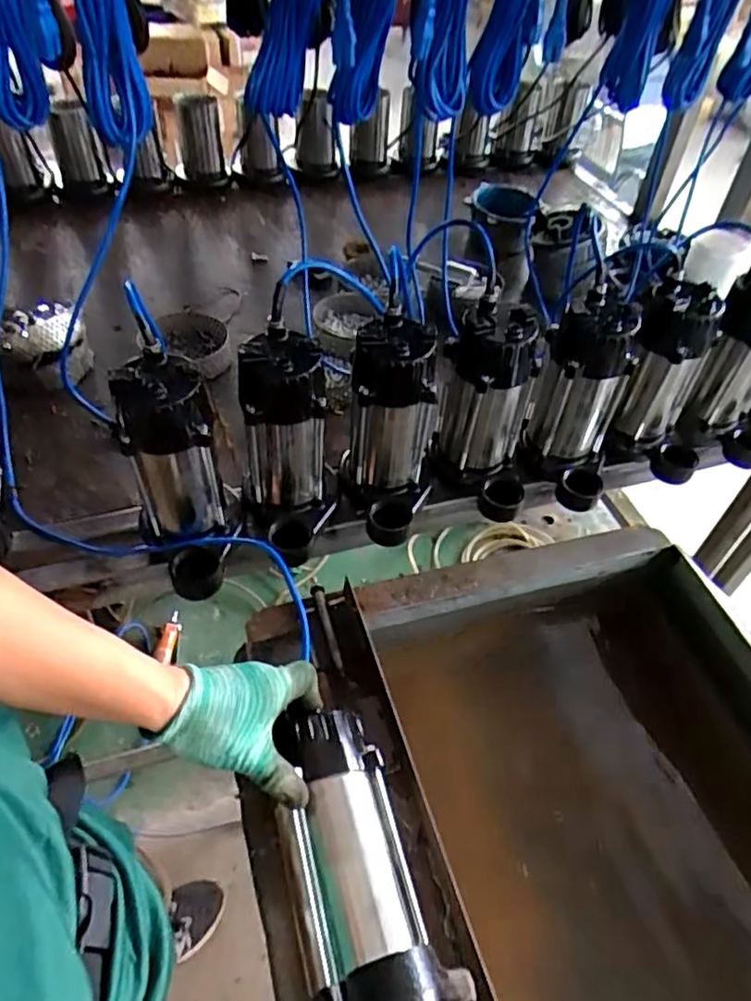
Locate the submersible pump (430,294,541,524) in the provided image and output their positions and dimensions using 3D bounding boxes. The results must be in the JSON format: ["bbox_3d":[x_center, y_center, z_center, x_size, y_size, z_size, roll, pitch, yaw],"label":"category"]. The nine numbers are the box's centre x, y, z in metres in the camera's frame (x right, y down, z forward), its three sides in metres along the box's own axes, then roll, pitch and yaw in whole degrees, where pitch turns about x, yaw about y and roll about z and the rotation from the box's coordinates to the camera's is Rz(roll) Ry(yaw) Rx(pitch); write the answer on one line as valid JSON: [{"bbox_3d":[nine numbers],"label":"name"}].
[{"bbox_3d":[0.132,-0.104,0.804,0.111,0.237,0.124,7,48,3],"label":"submersible pump"}]

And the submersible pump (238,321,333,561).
[{"bbox_3d":[-0.096,-0.058,0.743,0.109,0.224,0.137,-21,53,-21],"label":"submersible pump"}]

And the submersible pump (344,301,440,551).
[{"bbox_3d":[0.023,-0.075,0.769,0.094,0.227,0.132,-12,50,-14],"label":"submersible pump"}]

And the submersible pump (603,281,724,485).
[{"bbox_3d":[0.394,-0.154,0.866,0.133,0.227,0.107,22,51,15],"label":"submersible pump"}]

